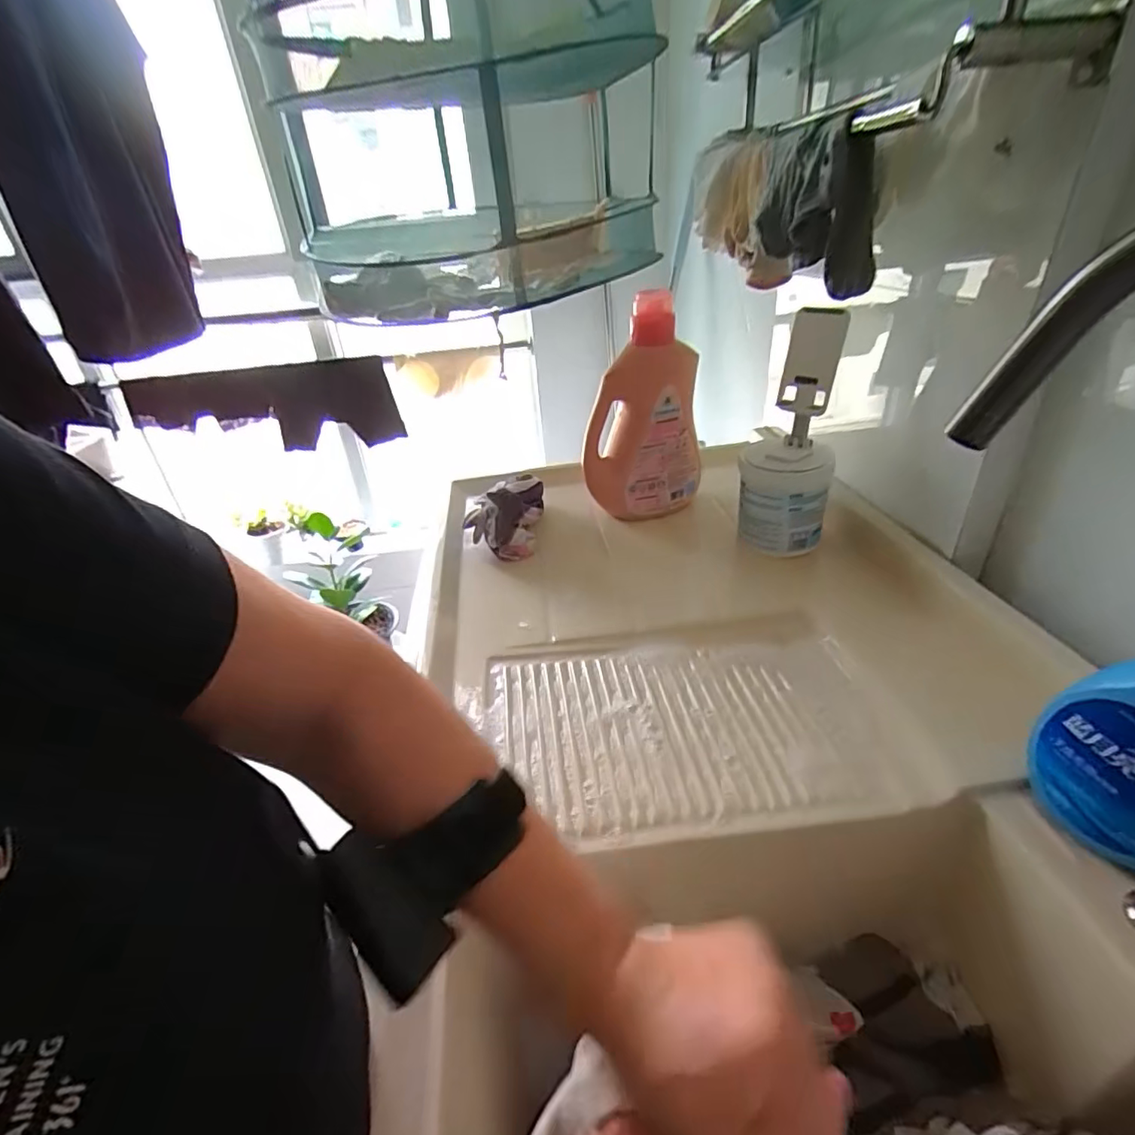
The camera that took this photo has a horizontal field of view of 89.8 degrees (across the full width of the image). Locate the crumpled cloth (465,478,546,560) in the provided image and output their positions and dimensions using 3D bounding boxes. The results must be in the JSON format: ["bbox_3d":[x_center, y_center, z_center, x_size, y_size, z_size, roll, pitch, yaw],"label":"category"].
[{"bbox_3d":[-0.092,-0.078,0.821,0.093,0.088,0.151,0,32,7],"label":"crumpled cloth"}]

